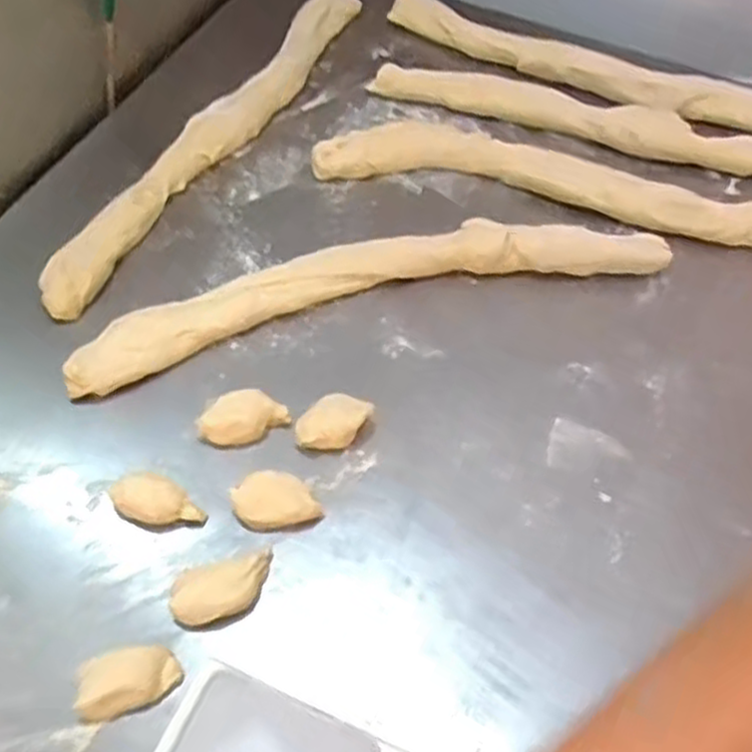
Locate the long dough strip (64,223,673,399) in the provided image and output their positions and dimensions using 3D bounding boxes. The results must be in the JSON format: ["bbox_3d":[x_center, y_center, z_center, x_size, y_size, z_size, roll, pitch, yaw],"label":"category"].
[{"bbox_3d":[-0.001,-0.082,0.748,0.564,0.037,0.090,-13,57,-9],"label":"long dough strip"}]

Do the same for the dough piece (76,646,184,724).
[{"bbox_3d":[-0.172,0.213,0.558,0.066,0.033,0.043,-16,57,-10],"label":"dough piece"}]

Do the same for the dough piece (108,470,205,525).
[{"bbox_3d":[-0.171,0.098,0.629,0.073,0.038,0.039,19,58,13],"label":"dough piece"}]

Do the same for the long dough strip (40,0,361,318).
[{"bbox_3d":[-0.168,-0.269,0.868,0.059,0.031,0.565,23,59,15],"label":"long dough strip"}]

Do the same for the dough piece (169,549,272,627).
[{"bbox_3d":[-0.111,0.156,0.585,0.078,0.035,0.034,-23,59,-15],"label":"dough piece"}]

